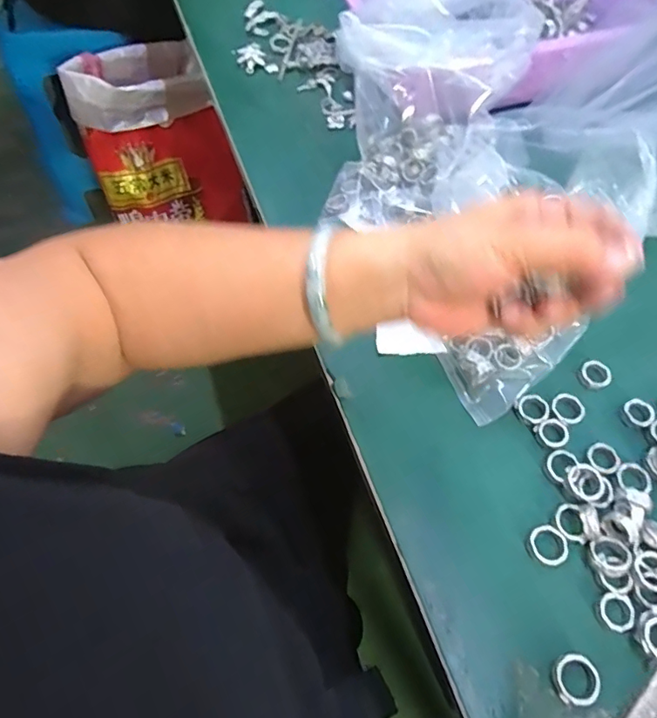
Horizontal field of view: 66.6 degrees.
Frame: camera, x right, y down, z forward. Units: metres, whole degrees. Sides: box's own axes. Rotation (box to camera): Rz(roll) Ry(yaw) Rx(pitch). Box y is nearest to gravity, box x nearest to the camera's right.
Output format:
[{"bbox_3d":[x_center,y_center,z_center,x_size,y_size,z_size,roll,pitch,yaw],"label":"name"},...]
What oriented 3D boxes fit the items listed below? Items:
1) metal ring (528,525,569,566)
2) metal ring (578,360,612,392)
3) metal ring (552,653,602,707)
[{"bbox_3d":[0.138,0.117,0.314,0.022,0.008,0.023,0,62,0],"label":"metal ring"},{"bbox_3d":[0.199,0.012,0.374,0.021,0.009,0.022,0,62,0],"label":"metal ring"},{"bbox_3d":[0.139,0.180,0.280,0.025,0.004,0.024,-28,56,-2],"label":"metal ring"}]

